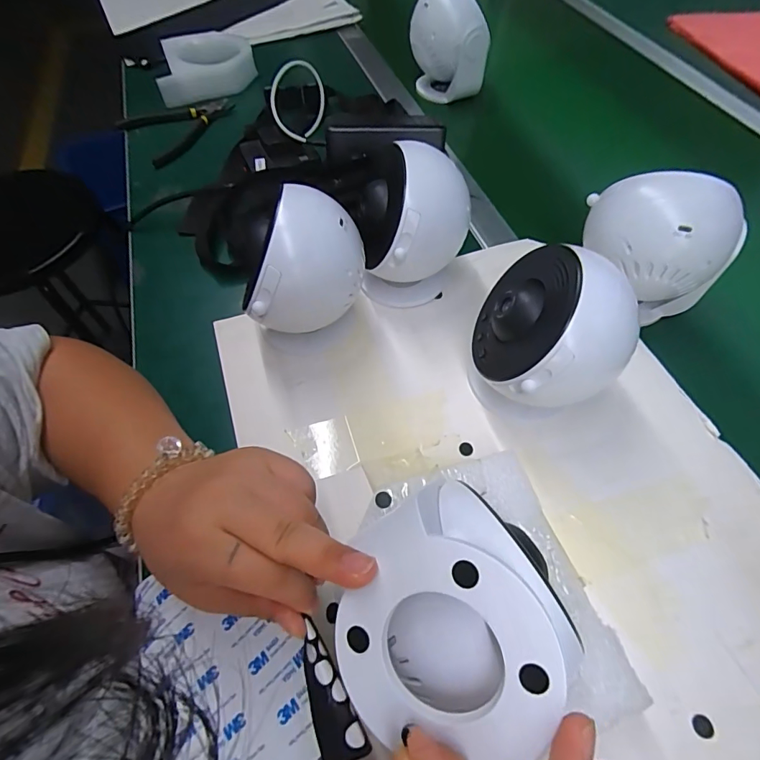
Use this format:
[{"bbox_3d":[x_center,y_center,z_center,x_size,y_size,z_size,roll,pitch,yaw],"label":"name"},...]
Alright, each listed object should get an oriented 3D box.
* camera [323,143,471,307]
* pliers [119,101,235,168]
[{"bbox_3d":[0.022,-0.120,0.362,0.093,0.118,0.082,13,59,8],"label":"camera"},{"bbox_3d":[-0.252,-0.334,0.568,0.145,0.018,0.118,-37,65,-20],"label":"pliers"}]

